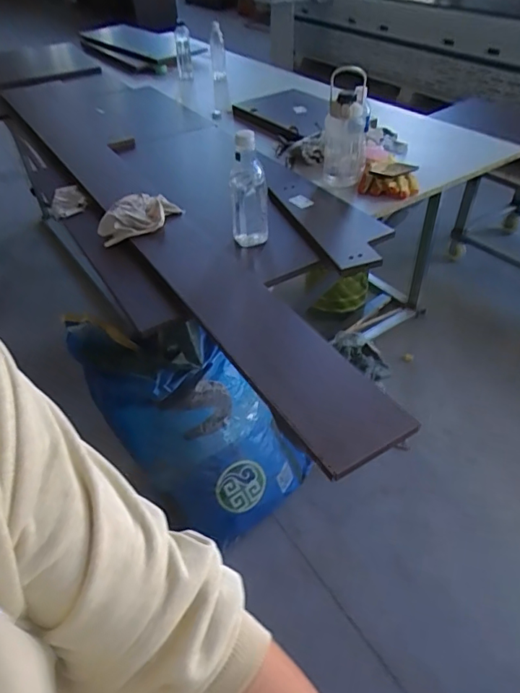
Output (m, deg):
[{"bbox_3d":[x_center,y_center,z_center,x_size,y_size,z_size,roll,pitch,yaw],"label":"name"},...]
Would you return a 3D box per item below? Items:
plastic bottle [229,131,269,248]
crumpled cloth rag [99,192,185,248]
[{"bbox_3d":[-0.023,-0.346,1.125,0.089,0.255,0.066,4,40,1],"label":"plastic bottle"},{"bbox_3d":[-0.294,-0.321,1.226,0.201,0.060,0.126,-17,44,-22],"label":"crumpled cloth rag"}]

